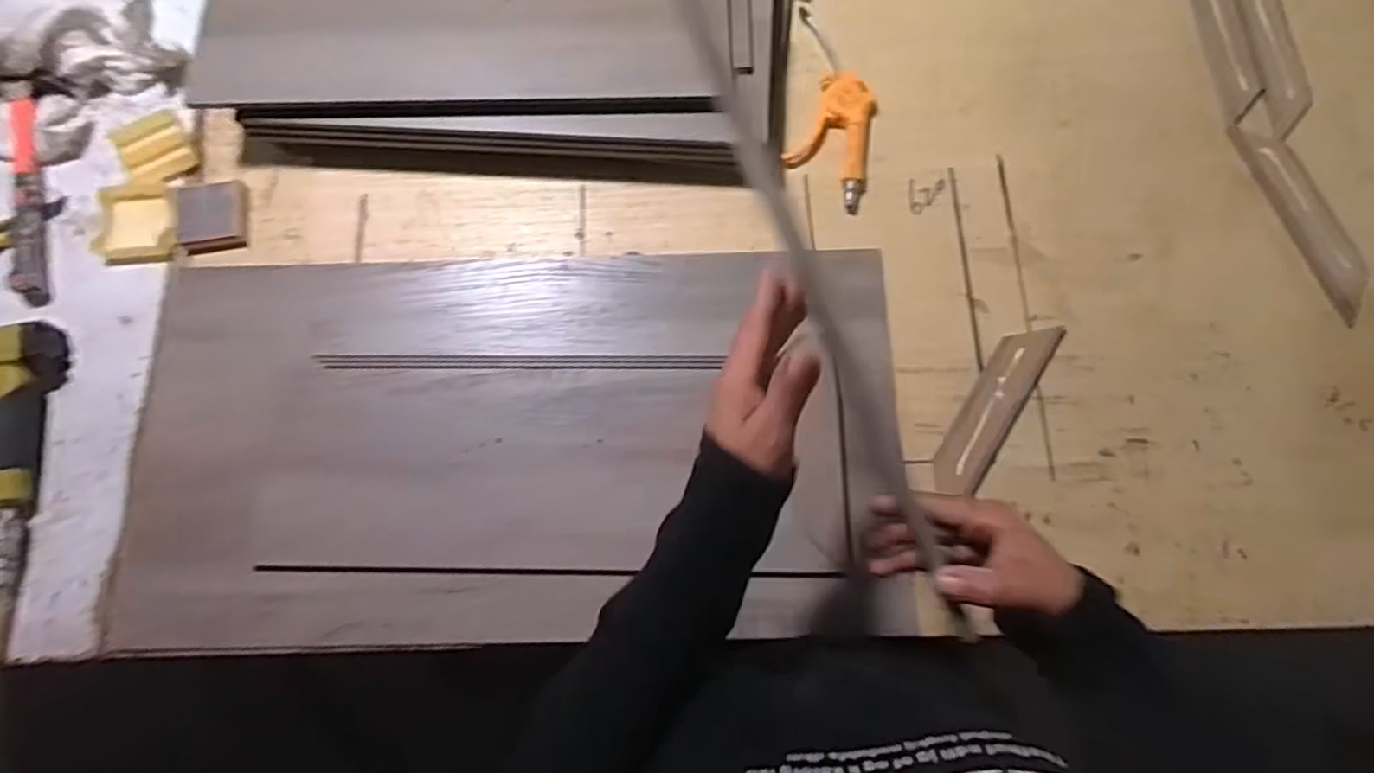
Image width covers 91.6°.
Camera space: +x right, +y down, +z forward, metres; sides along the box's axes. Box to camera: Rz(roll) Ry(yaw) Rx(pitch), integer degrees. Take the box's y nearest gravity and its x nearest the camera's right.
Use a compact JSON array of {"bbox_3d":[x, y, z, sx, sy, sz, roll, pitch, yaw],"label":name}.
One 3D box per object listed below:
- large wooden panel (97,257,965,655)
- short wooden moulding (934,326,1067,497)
[{"bbox_3d":[-0.146,0.044,0.625,0.701,0.021,0.365,-2,77,2],"label":"large wooden panel"},{"bbox_3d":[0.296,0.016,0.643,0.050,0.009,0.196,33,80,9],"label":"short wooden moulding"}]

